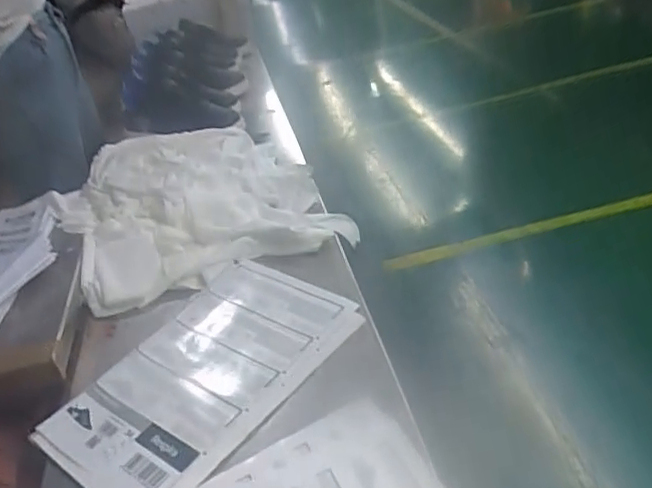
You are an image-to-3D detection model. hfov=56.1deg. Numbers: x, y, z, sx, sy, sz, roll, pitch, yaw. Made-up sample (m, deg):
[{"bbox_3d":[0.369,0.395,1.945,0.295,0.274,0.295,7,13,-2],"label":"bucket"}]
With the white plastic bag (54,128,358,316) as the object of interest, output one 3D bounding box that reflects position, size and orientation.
[{"bbox_3d":[-0.153,-0.056,0.693,0.280,0.062,0.287,-22,35,-15],"label":"white plastic bag"}]

